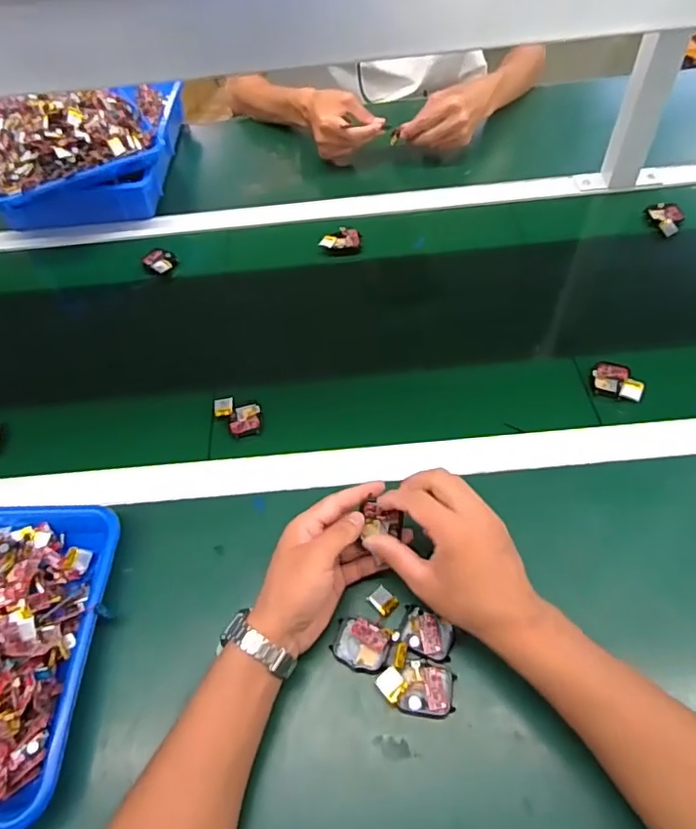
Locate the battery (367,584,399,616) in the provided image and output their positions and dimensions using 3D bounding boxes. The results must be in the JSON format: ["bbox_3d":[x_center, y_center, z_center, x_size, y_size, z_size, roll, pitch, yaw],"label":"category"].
[{"bbox_3d":[0.030,0.161,0.478,0.018,0.004,0.023,-38,60,-21],"label":"battery"}]

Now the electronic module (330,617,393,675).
[{"bbox_3d":[0.011,0.191,0.456,0.047,0.009,0.038,25,60,21],"label":"electronic module"}]

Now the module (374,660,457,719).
[{"bbox_3d":[0.054,0.216,0.435,0.059,0.010,0.037,3,55,7],"label":"module"}]

